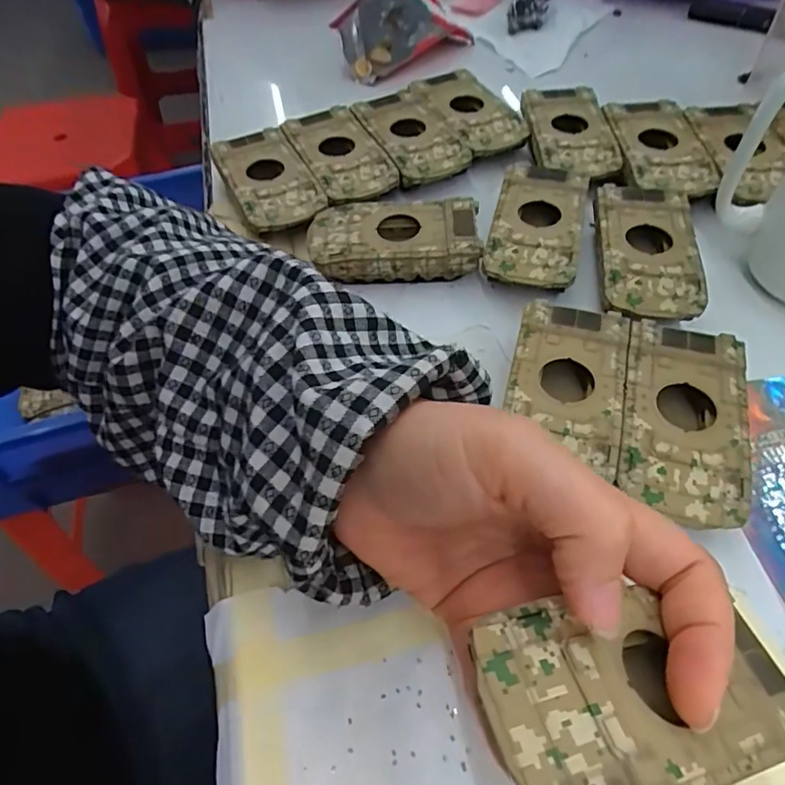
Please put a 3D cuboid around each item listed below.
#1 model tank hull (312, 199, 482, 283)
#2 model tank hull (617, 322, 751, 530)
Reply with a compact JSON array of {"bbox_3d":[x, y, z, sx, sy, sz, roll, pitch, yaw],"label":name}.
[{"bbox_3d":[0.001,-0.085,0.320,0.093,0.023,0.057,-2,53,2],"label":"model tank hull"},{"bbox_3d":[0.126,0.015,0.246,0.048,0.025,0.094,12,55,12],"label":"model tank hull"}]

